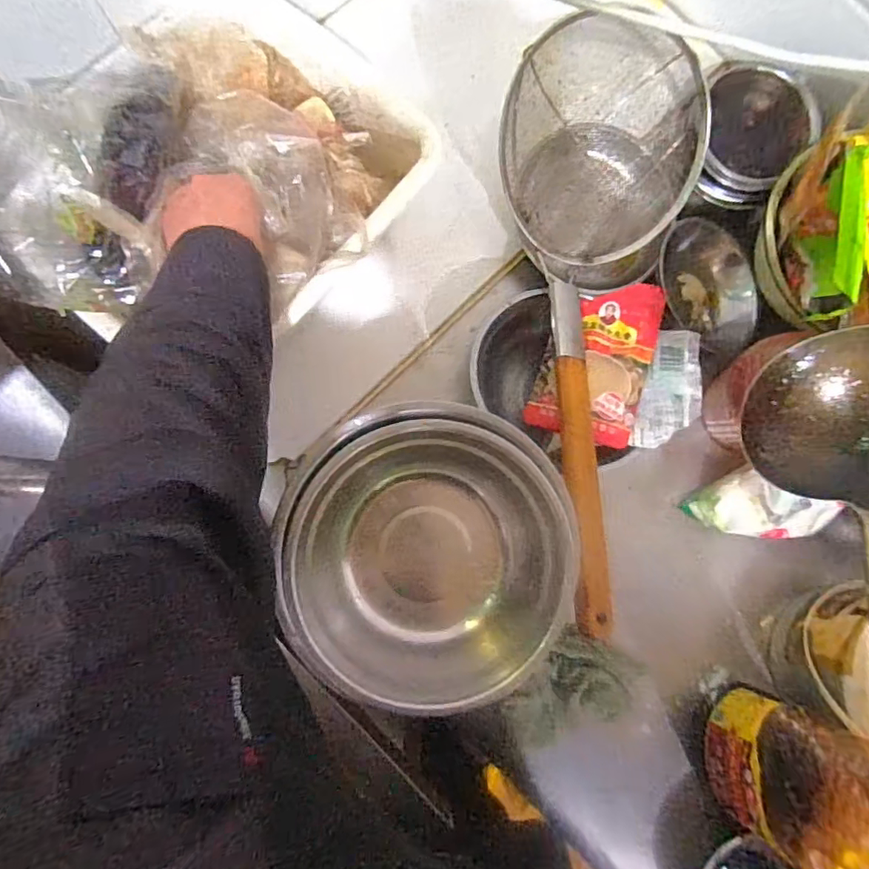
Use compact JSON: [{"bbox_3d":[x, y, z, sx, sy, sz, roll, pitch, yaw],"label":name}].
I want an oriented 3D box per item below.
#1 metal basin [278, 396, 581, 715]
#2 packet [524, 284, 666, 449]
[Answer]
[{"bbox_3d":[-0.006,0.104,0.479,0.229,0.083,0.228,0,83,-1],"label":"metal basin"},{"bbox_3d":[0.186,-0.087,0.636,0.113,0.016,0.190,18,78,17],"label":"packet"}]

